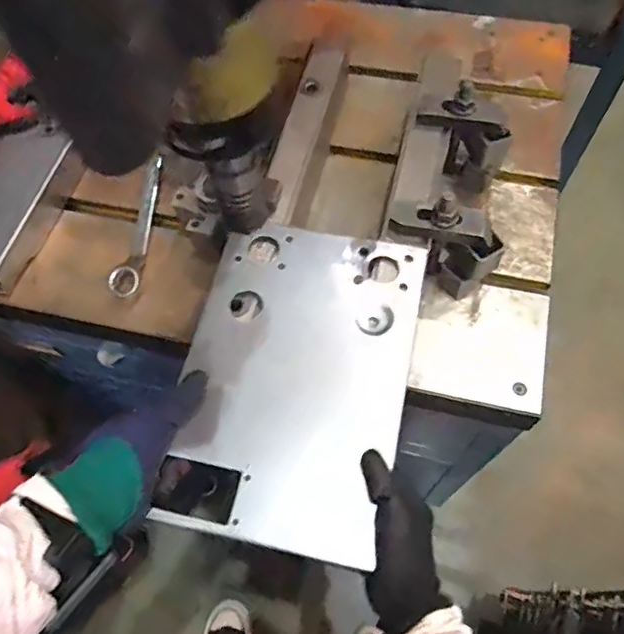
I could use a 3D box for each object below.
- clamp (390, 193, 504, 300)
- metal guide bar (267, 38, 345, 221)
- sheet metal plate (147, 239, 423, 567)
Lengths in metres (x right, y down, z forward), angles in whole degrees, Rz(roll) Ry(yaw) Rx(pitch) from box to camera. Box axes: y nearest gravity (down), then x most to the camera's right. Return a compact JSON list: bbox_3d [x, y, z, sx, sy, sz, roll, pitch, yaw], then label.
[{"bbox_3d":[0.136,-0.075,0.587,0.118,0.109,0.042,22,68,11],"label":"clamp"},{"bbox_3d":[-0.007,-0.221,0.644,0.038,0.032,0.261,12,67,7],"label":"metal guide bar"},{"bbox_3d":[-0.013,0.052,0.511,0.196,0.011,0.294,11,67,6],"label":"sheet metal plate"}]

